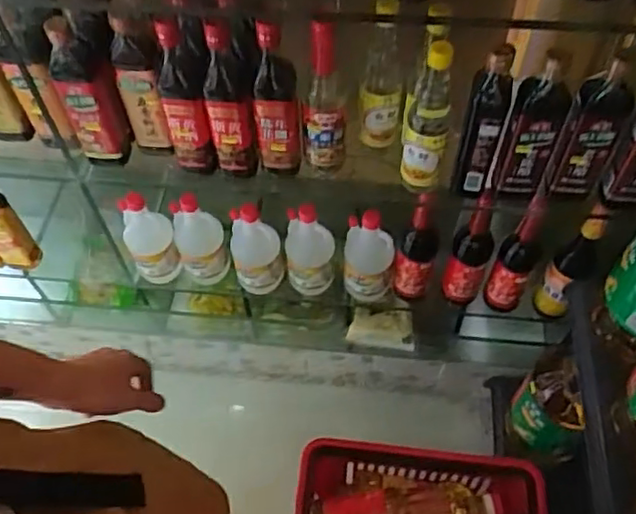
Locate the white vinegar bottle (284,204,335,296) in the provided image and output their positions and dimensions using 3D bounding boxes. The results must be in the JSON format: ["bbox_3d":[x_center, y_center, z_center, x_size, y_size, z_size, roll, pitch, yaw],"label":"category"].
[{"bbox_3d":[-0.014,-0.014,1.173,0.087,0.205,0.072,1,55,3],"label":"white vinegar bottle"}]

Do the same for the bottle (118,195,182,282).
[{"bbox_3d":[-0.319,-0.030,1.210,0.084,0.184,0.079,-1,55,1],"label":"bottle"}]

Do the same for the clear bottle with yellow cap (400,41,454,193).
[{"bbox_3d":[0.152,-0.196,0.884,0.058,0.250,0.061,6,55,6],"label":"clear bottle with yellow cap"}]

